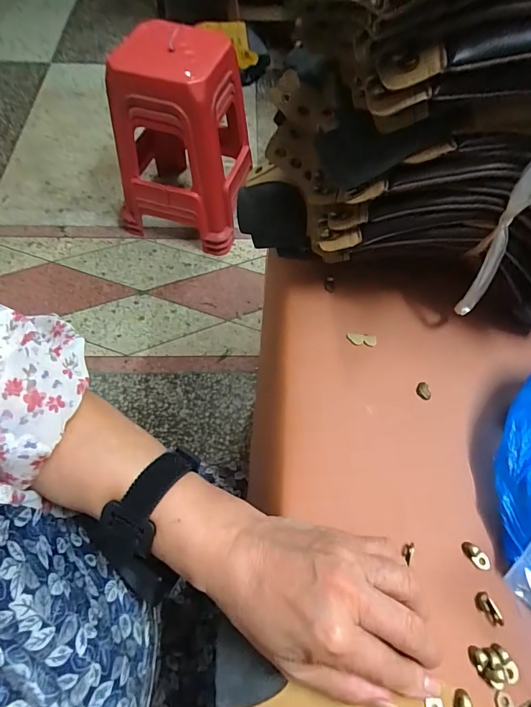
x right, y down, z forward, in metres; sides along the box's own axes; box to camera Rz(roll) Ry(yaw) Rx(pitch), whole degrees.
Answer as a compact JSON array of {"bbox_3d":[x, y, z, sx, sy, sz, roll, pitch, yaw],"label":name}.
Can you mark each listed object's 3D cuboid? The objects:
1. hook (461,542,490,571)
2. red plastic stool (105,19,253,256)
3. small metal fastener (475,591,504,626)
[{"bbox_3d":[0.137,0.132,0.261,0.018,0.007,0.010,36,66,17],"label":"hook"},{"bbox_3d":[-0.271,-0.732,1.350,0.379,0.526,0.470,9,61,4],"label":"red plastic stool"},{"bbox_3d":[0.138,0.158,0.245,0.009,0.006,0.019,-23,64,-13],"label":"small metal fastener"}]

